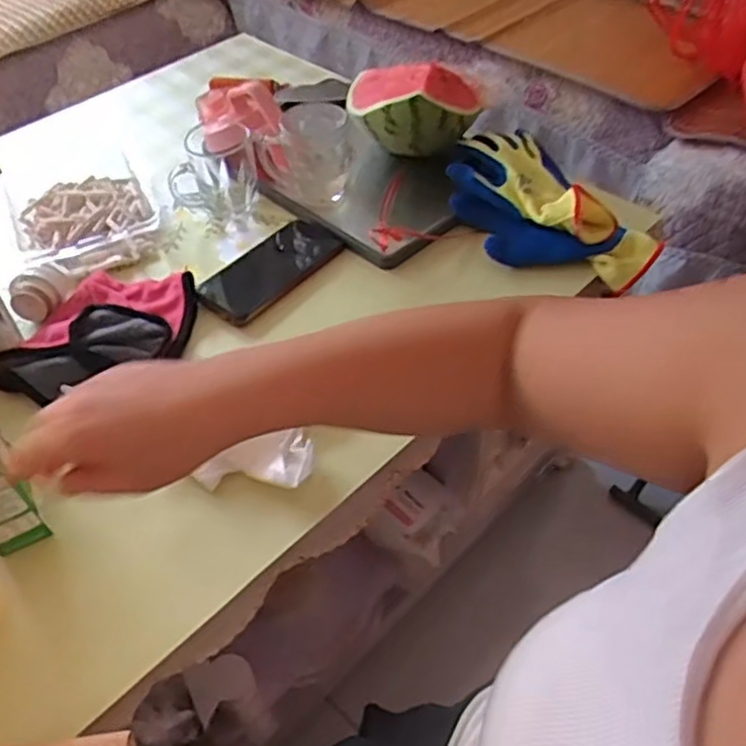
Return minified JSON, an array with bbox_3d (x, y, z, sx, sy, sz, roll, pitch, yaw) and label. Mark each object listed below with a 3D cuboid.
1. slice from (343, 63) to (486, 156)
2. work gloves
[{"bbox_3d":[0.050,-0.318,0.843,0.167,0.079,0.113,2,49,4],"label":"slice"},{"bbox_3d":[0.181,-0.184,0.764,0.149,0.055,0.249,-24,52,-18],"label":"work gloves"}]

